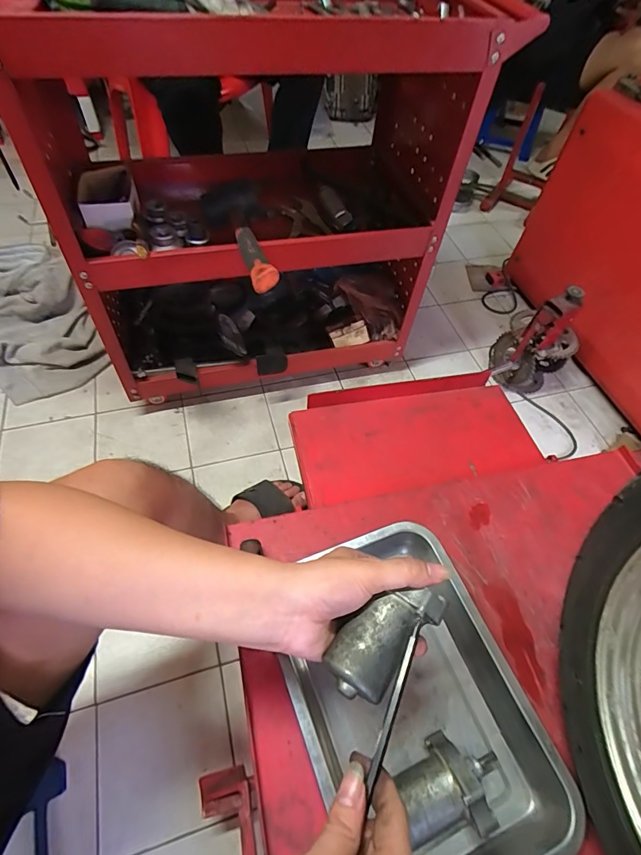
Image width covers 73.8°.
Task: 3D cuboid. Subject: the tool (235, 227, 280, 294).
[{"bbox_3d":[-0.108,-0.283,0.695,0.045,0.040,0.176,-12,58,-13],"label":"tool"}]

